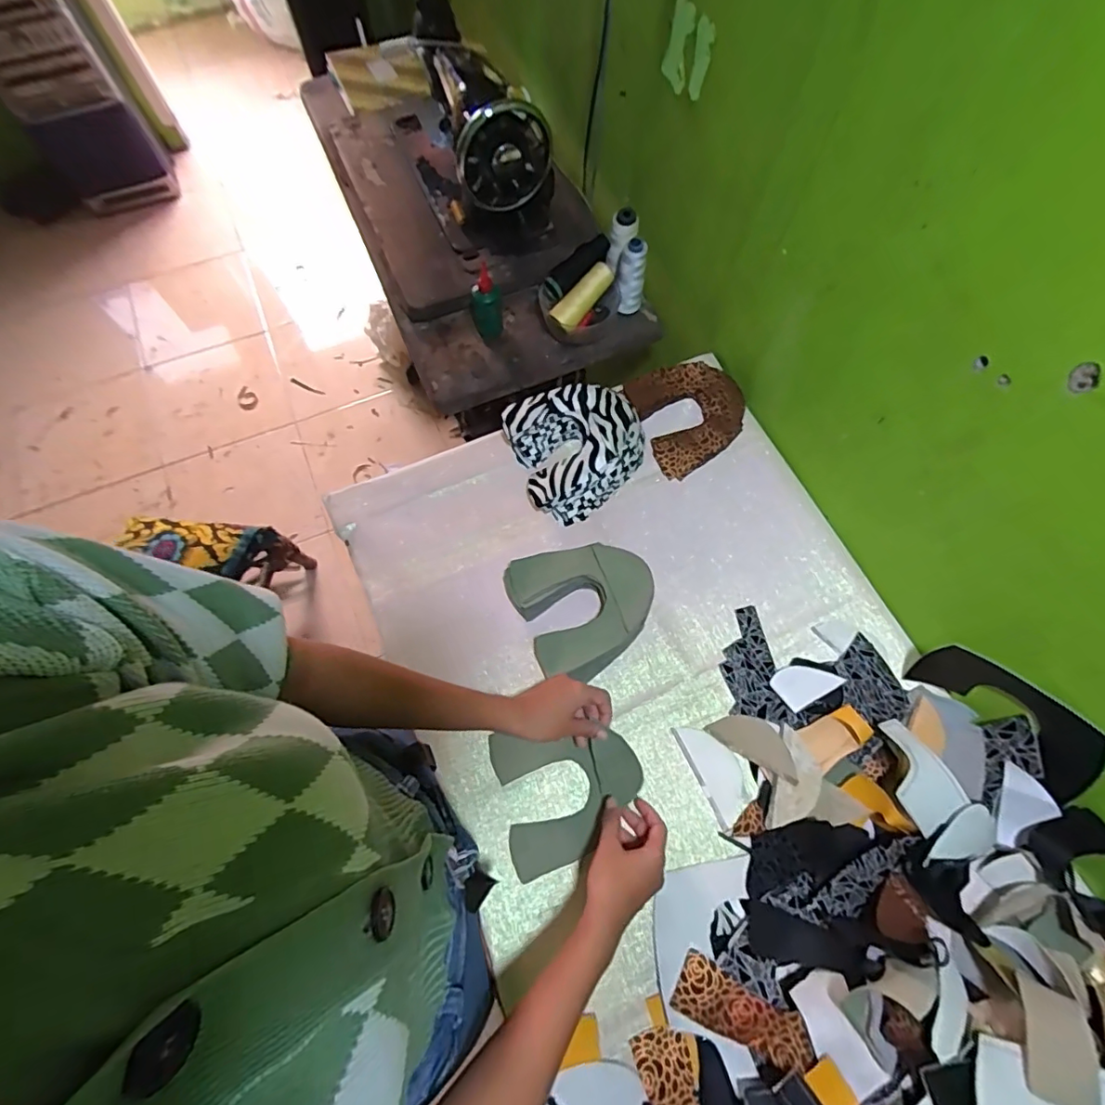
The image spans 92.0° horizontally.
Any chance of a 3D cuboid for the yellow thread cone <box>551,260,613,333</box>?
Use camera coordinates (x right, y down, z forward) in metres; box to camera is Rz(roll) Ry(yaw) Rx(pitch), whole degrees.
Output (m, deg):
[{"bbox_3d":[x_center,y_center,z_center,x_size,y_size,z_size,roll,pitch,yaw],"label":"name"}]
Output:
[{"bbox_3d":[0.048,-0.390,0.814,0.034,0.034,0.114,44,92,17],"label":"yellow thread cone"}]

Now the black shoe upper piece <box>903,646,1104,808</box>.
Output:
[{"bbox_3d":[0.470,0.164,0.558,0.031,0.096,0.171,-30,44,-9],"label":"black shoe upper piece"}]

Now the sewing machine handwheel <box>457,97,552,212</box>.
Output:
[{"bbox_3d":[-0.067,-0.555,0.751,0.129,0.140,0.029,-11,69,-4],"label":"sewing machine handwheel"}]

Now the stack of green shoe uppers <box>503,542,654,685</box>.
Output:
[{"bbox_3d":[0.041,0.063,0.666,0.161,0.050,0.157,-24,70,-9],"label":"stack of green shoe uppers"}]

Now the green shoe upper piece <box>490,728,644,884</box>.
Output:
[{"bbox_3d":[0.020,0.264,0.590,0.154,0.027,0.142,-15,68,-4],"label":"green shoe upper piece"}]

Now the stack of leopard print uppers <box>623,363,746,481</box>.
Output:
[{"bbox_3d":[0.202,-0.205,0.772,0.148,0.031,0.157,-20,70,-8],"label":"stack of leopard print uppers"}]

